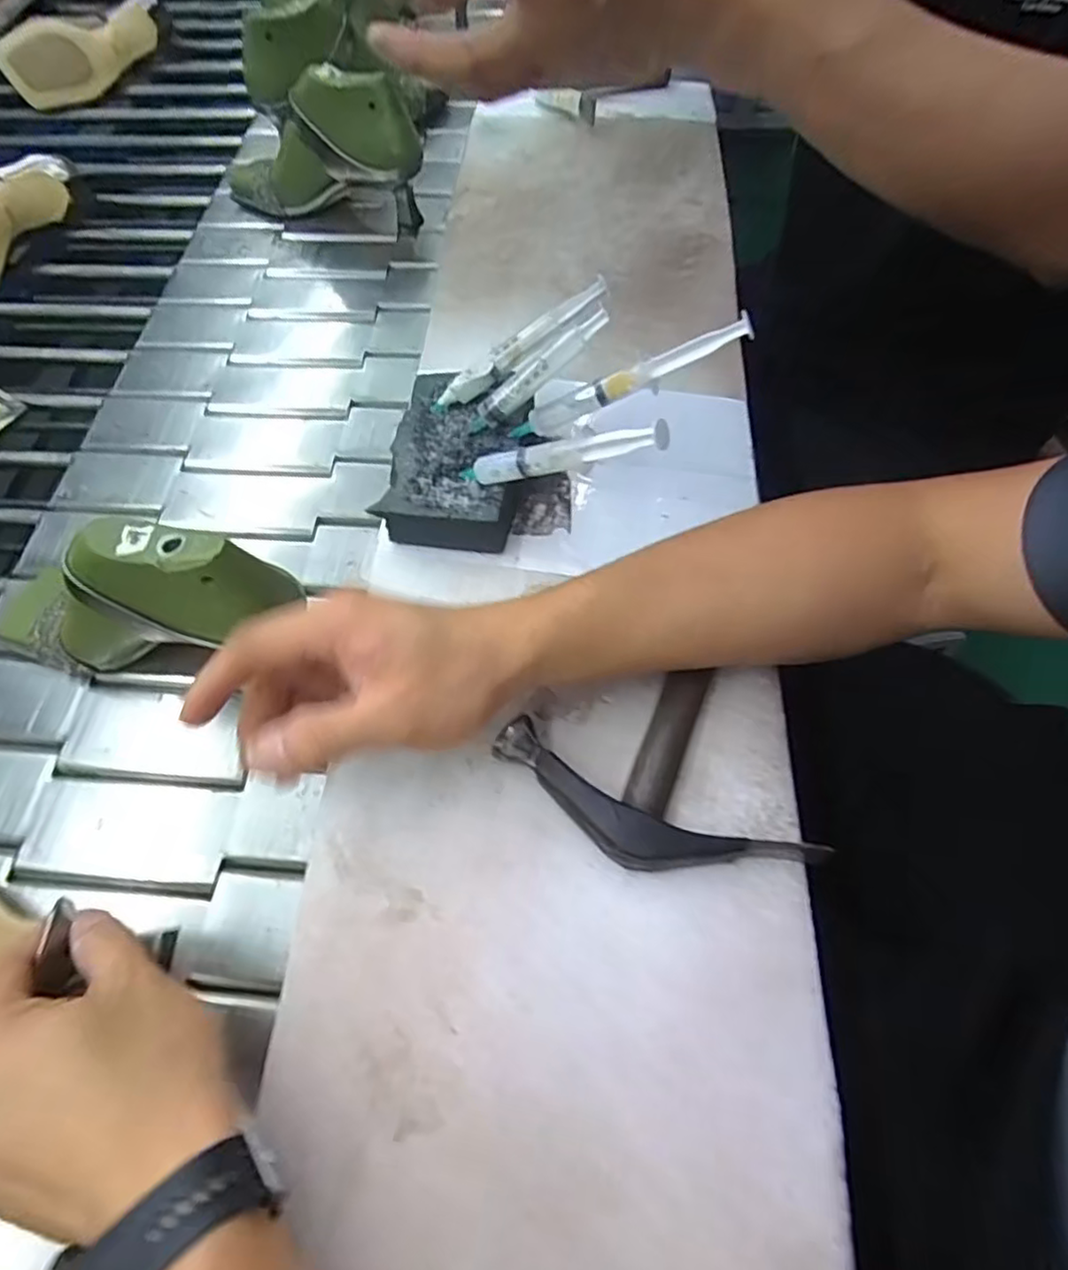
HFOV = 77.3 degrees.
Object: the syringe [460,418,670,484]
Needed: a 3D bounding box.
[{"bbox_3d":[0.010,-0.100,0.376,0.146,0.019,0.011,1,56,39],"label":"syringe"}]

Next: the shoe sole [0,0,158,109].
[{"bbox_3d":[-0.566,-0.737,0.849,0.199,0.080,0.046,-40,68,-18],"label":"shoe sole"}]

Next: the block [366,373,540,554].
[{"bbox_3d":[-0.045,-0.116,0.443,0.092,0.035,0.125,9,62,6],"label":"block"}]

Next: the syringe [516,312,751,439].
[{"bbox_3d":[0.052,-0.148,0.394,0.152,0.018,0.012,-16,57,28],"label":"syringe"}]

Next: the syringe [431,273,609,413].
[{"bbox_3d":[-0.010,-0.186,0.433,0.133,0.015,0.012,-33,63,11],"label":"syringe"}]

